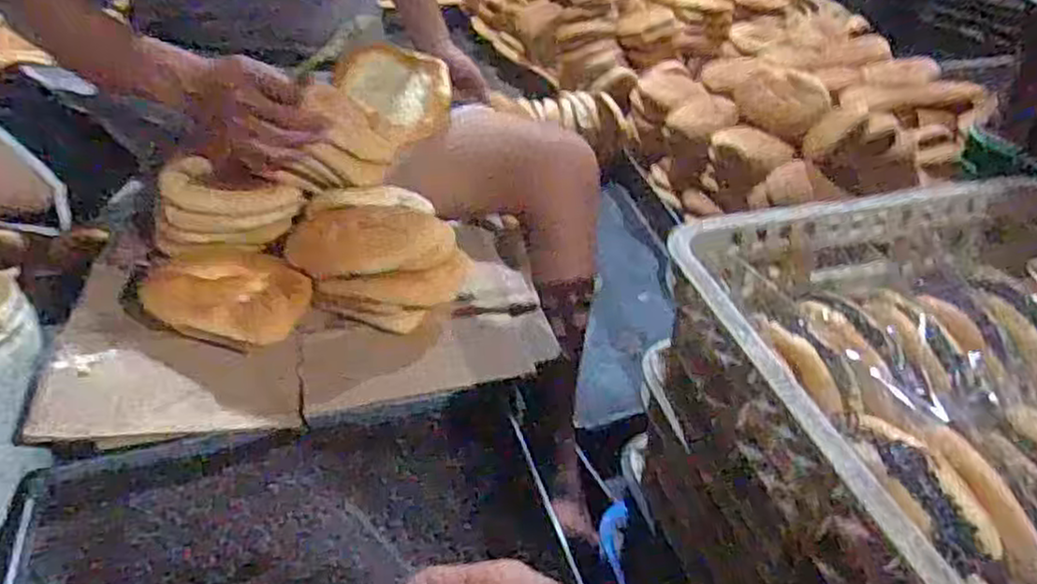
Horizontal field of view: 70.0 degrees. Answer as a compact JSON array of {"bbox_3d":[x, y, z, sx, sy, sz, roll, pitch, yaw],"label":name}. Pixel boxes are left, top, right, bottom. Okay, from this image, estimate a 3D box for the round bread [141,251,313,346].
[{"bbox_3d":[-0.305,0.006,0.775,0.163,0.042,0.108,4,38,1],"label":"round bread"}]

